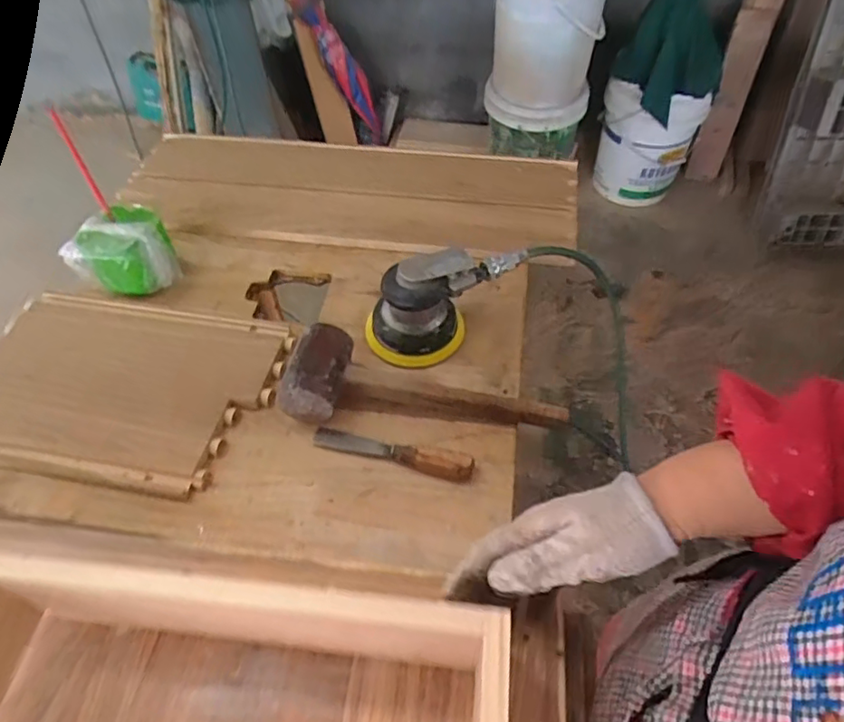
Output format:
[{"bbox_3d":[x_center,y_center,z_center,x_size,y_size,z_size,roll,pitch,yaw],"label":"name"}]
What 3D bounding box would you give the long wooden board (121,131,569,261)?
[{"bbox_3d":[-0.113,-0.257,0.879,0.665,0.027,0.237,8,51,8],"label":"long wooden board"}]

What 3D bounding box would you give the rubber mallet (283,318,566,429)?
[{"bbox_3d":[0.004,0.018,0.617,0.289,0.066,0.093,2,50,4],"label":"rubber mallet"}]

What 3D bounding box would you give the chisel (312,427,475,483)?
[{"bbox_3d":[-0.032,0.090,0.593,0.169,0.021,0.028,12,52,12],"label":"chisel"}]

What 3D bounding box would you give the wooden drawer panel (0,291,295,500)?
[{"bbox_3d":[-0.354,0.021,0.659,0.361,0.011,0.235,8,51,9],"label":"wooden drawer panel"}]

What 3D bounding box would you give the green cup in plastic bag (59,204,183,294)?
[{"bbox_3d":[-0.380,-0.141,0.742,0.099,0.081,0.101,-1,50,1],"label":"green cup in plastic bag"}]

